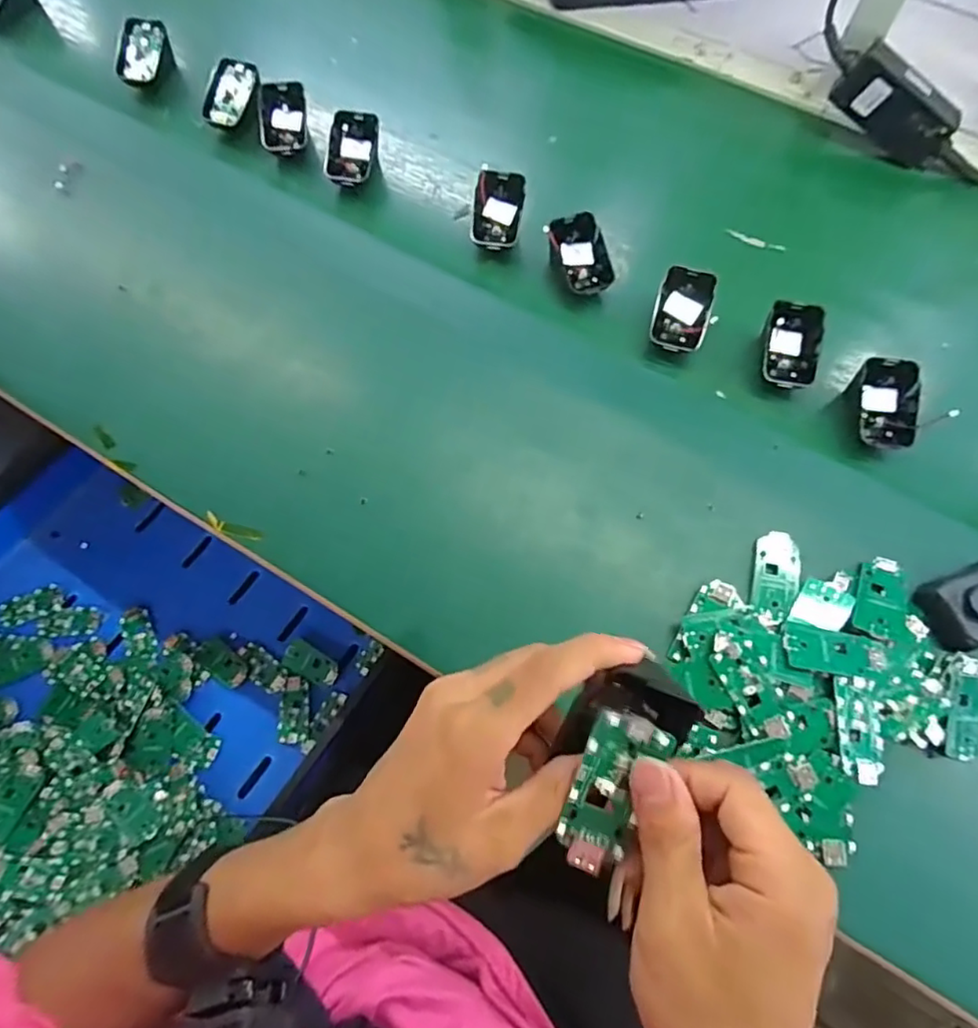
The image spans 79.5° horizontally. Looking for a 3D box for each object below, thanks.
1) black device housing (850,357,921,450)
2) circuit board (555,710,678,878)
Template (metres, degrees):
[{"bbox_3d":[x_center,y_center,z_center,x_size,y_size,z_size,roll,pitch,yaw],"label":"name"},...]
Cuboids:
[{"bbox_3d":[0.313,-0.087,0.465,0.045,0.021,0.070,-1,91,5],"label":"black device housing"},{"bbox_3d":[0.050,0.113,0.238,0.031,0.007,0.065,19,96,7],"label":"circuit board"}]

